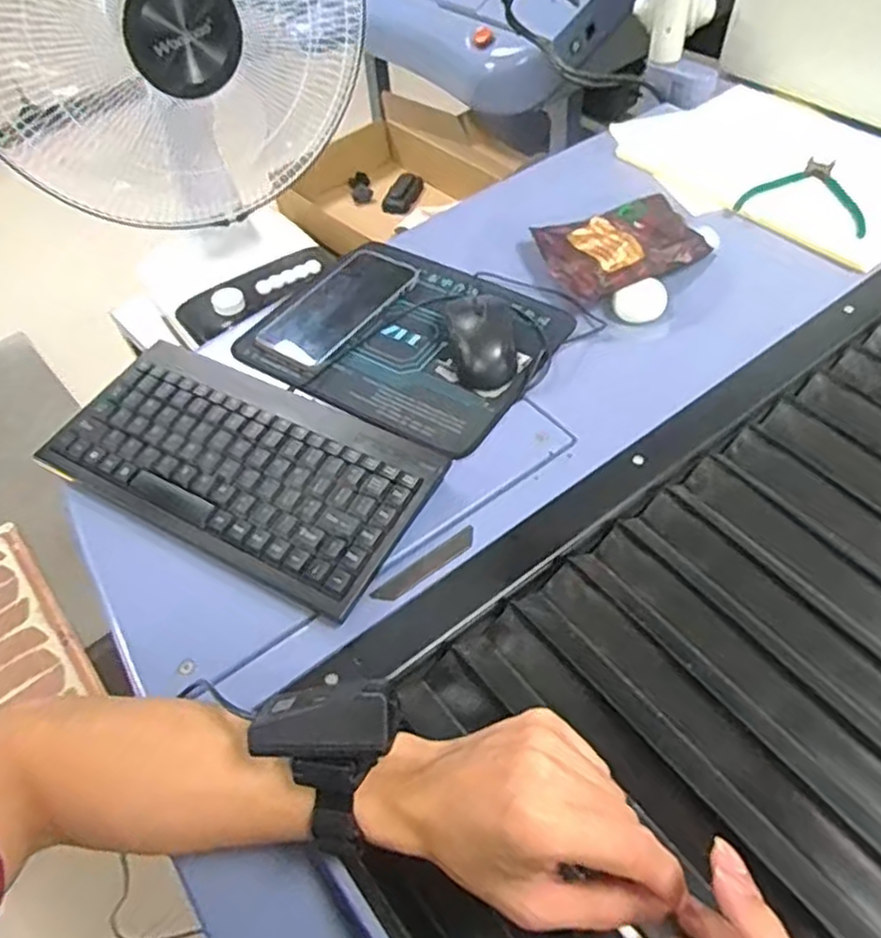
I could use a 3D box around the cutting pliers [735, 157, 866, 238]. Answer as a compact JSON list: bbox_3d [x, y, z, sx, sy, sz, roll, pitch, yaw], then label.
[{"bbox_3d":[0.395,-0.296,0.753,0.124,0.015,0.128,24,57,19],"label":"cutting pliers"}]

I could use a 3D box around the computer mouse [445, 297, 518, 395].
[{"bbox_3d":[0.036,-0.115,0.613,0.057,0.036,0.101,-8,53,-3],"label":"computer mouse"}]

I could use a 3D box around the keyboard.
[{"bbox_3d":[-0.154,-0.004,0.542,0.286,0.026,0.146,22,57,18],"label":"keyboard"}]

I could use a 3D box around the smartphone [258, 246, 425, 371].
[{"bbox_3d":[-0.095,-0.155,0.667,0.080,0.015,0.156,30,59,22],"label":"smartphone"}]

